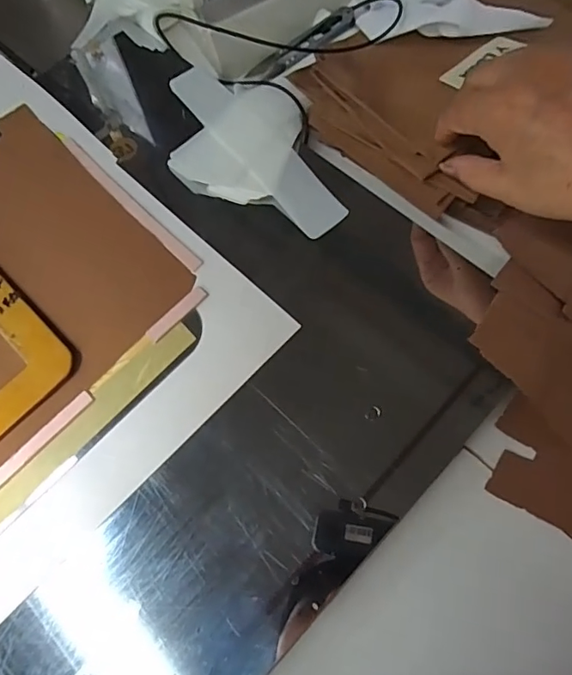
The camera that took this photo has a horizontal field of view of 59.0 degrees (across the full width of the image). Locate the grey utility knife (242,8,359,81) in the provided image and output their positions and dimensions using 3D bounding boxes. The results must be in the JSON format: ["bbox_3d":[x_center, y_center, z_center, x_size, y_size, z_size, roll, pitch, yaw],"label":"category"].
[{"bbox_3d":[0.012,-0.243,0.425,0.098,0.010,0.026,-30,71,9],"label":"grey utility knife"}]

